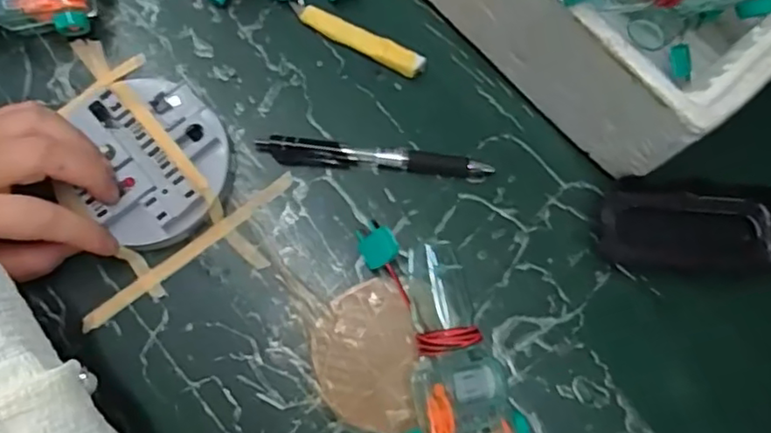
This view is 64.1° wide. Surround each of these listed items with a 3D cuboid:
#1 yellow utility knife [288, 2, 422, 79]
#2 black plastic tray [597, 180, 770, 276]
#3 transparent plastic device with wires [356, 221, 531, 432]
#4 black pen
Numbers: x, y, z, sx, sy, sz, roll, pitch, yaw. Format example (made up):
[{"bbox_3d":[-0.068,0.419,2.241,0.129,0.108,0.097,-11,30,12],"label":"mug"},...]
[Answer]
[{"bbox_3d":[-0.019,-0.115,0.399,0.093,0.007,0.015,27,78,5],"label":"yellow utility knife"},{"bbox_3d":[0.184,0.006,0.369,0.106,0.027,0.052,4,77,0],"label":"black plastic tray"},{"bbox_3d":[0.028,0.071,0.344,0.061,0.035,0.140,-16,78,-4],"label":"transparent plastic device with wires"},{"bbox_3d":[-0.007,-0.036,0.380,0.142,0.013,0.015,5,77,0],"label":"black pen"}]

